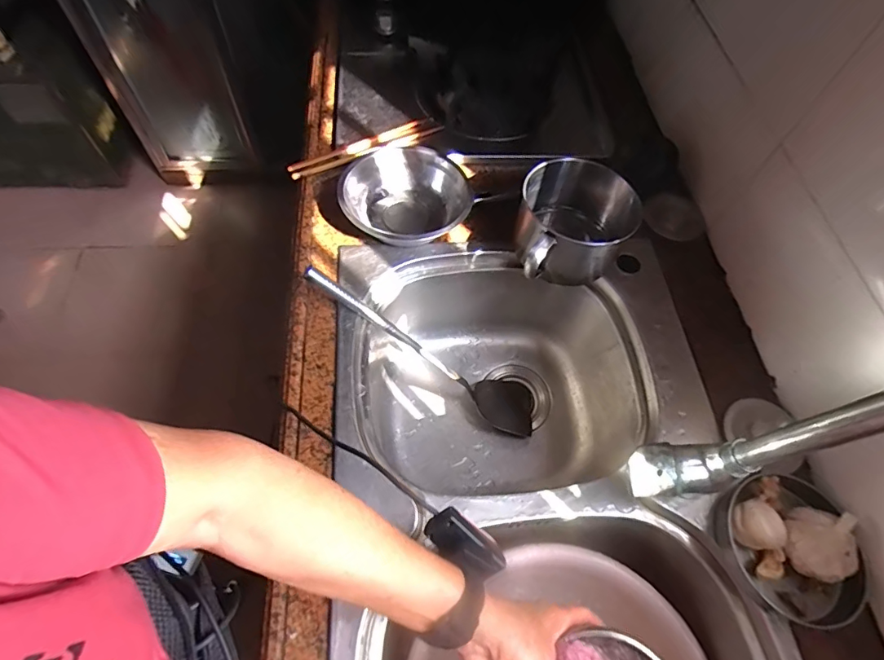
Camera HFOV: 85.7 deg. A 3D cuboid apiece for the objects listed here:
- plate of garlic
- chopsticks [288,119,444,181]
[{"bbox_3d":[0.329,0.205,0.448,0.107,0.053,0.130,-19,64,-14],"label":"plate of garlic"},{"bbox_3d":[-0.107,-0.261,0.675,0.224,0.009,0.030,-26,65,-17],"label":"chopsticks"}]

